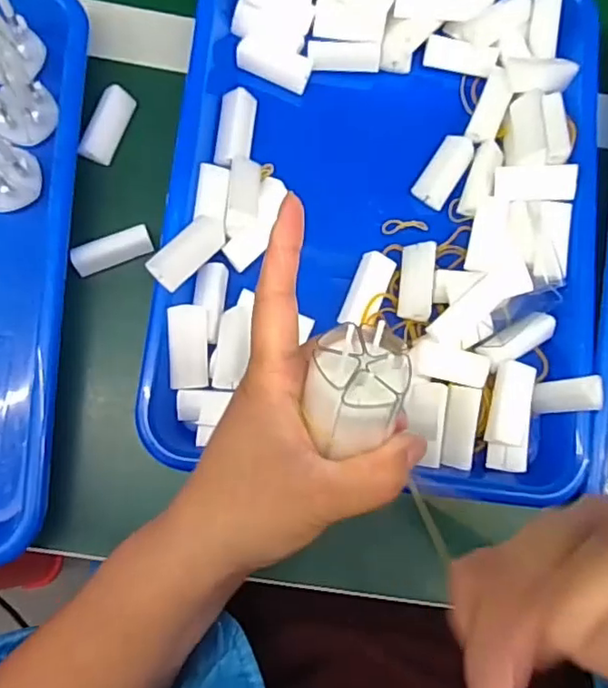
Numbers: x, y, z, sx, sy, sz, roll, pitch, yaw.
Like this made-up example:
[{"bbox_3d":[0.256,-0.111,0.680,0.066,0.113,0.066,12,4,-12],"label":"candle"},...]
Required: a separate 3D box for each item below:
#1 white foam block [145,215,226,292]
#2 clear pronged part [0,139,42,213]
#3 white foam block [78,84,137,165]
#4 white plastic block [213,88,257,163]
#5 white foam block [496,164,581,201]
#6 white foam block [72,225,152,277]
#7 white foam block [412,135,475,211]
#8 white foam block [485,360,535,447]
[{"bbox_3d":[-0.063,-0.052,0.328,0.019,0.008,0.050,41,67,3],"label":"white foam block"},{"bbox_3d":[-0.175,-0.102,0.330,0.038,0.030,0.044,-35,85,-10],"label":"clear pronged part"},{"bbox_3d":[-0.120,-0.134,0.363,0.015,0.016,0.048,21,79,-1],"label":"white foam block"},{"bbox_3d":[-0.042,-0.132,0.362,0.022,0.012,0.050,6,80,-4],"label":"white plastic block"},{"bbox_3d":[0.139,-0.096,0.353,0.046,0.008,0.020,5,81,14],"label":"white foam block"},{"bbox_3d":[-0.113,-0.055,0.349,0.046,0.010,0.017,-27,84,-23],"label":"white foam block"},{"bbox_3d":[0.088,-0.109,0.372,0.022,0.009,0.048,32,79,1],"label":"white foam block"},{"bbox_3d":[0.117,0.034,0.335,0.020,0.012,0.046,15,79,-2],"label":"white foam block"}]

